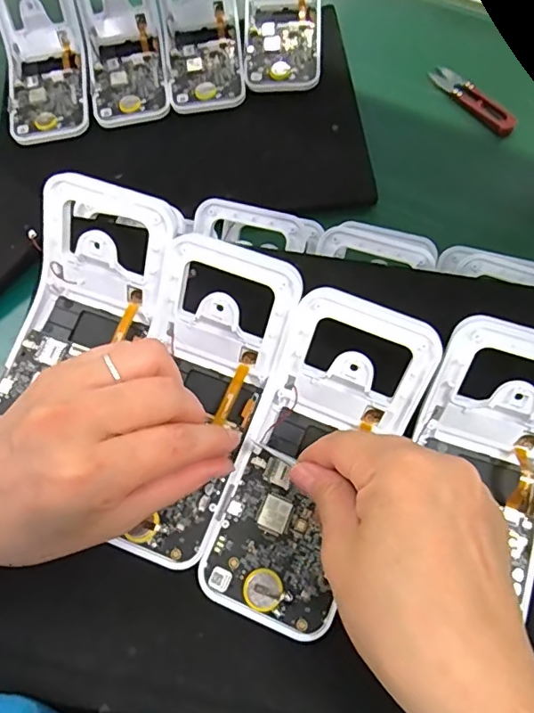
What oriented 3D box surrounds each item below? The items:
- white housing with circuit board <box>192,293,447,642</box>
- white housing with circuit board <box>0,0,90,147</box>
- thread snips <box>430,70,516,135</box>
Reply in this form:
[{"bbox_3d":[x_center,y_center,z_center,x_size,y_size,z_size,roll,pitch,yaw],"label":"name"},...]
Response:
[{"bbox_3d":[0.027,0.054,0.273,0.074,0.033,0.169,24,88,11],"label":"white housing with circuit board"},{"bbox_3d":[-0.221,-0.288,0.501,0.076,0.043,0.173,-11,80,-3],"label":"white housing with circuit board"},{"bbox_3d":[0.201,-0.251,0.493,0.025,0.015,0.102,-33,73,-10],"label":"thread snips"}]

